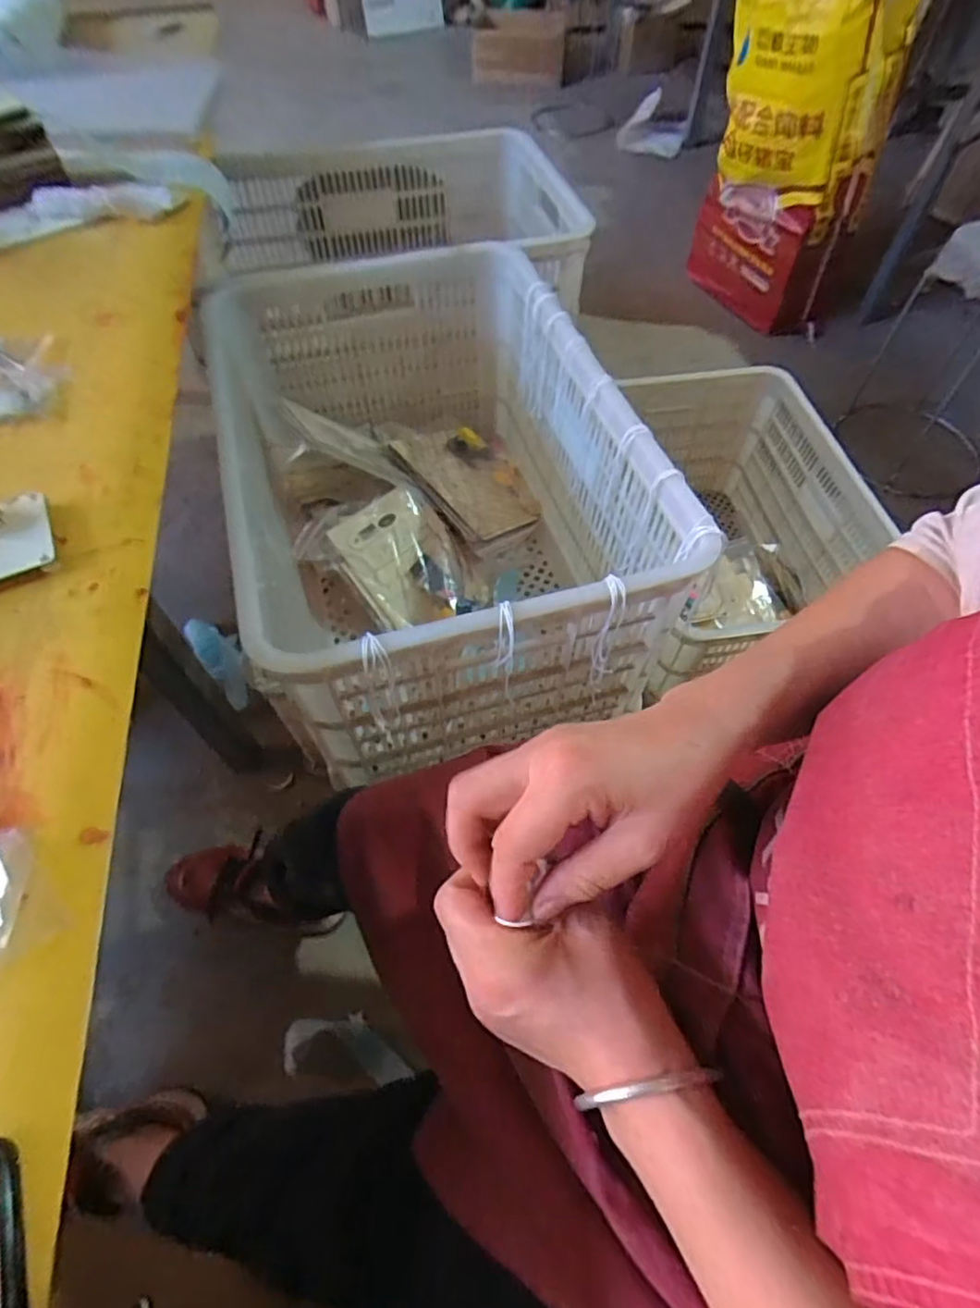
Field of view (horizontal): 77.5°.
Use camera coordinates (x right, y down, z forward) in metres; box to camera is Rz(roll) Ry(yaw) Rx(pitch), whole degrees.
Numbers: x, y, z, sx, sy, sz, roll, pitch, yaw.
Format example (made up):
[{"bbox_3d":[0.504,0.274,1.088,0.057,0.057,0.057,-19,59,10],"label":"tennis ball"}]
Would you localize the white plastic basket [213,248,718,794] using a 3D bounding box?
[{"bbox_3d":[-0.083,-0.207,0.786,0.410,0.316,0.653,-14,59,-10],"label":"white plastic basket"}]

